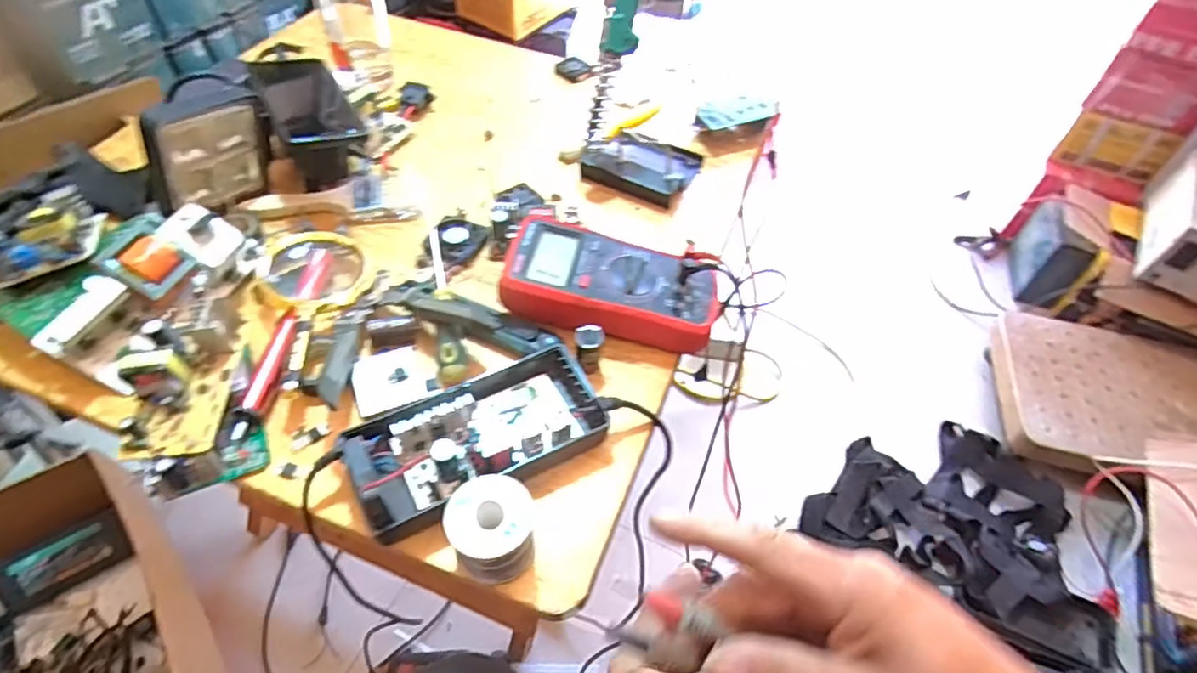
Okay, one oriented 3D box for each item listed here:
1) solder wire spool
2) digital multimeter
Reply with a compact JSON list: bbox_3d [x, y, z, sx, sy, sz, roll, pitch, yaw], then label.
[{"bbox_3d":[-0.069,0.126,0.413,0.053,0.054,0.050,2,50,-2],"label":"solder wire spool"},{"bbox_3d":[0.012,-0.044,0.548,0.183,0.041,0.097,13,51,7],"label":"digital multimeter"}]

